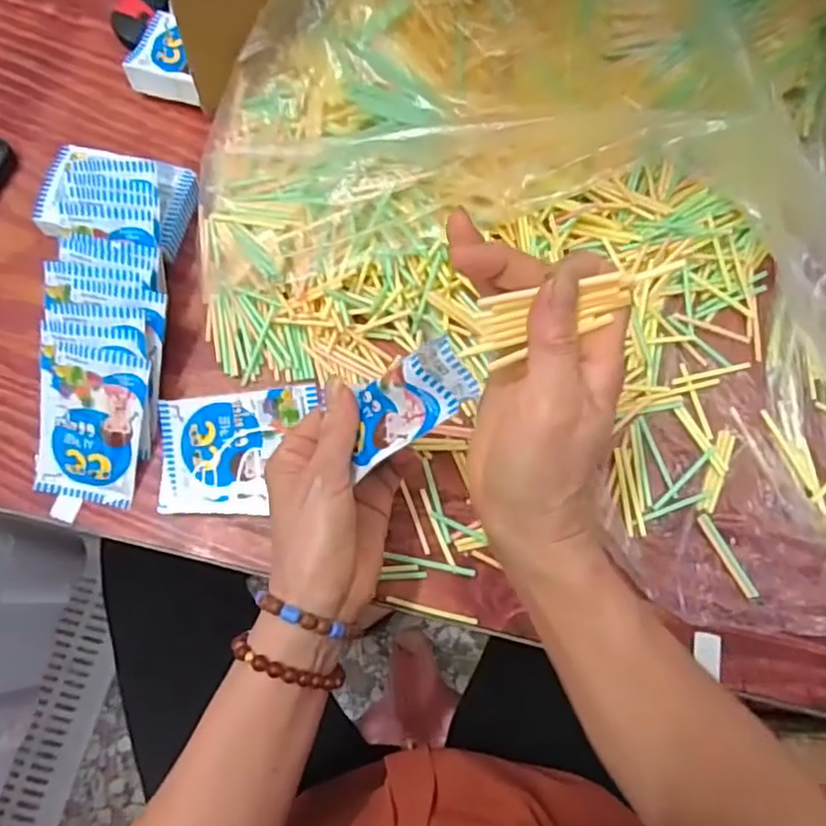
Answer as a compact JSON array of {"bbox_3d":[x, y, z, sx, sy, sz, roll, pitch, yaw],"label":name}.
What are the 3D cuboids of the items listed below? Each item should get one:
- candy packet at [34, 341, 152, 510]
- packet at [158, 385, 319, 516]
[{"bbox_3d":[-0.220,0.008,0.438,0.071,0.012,0.103,12,99,0],"label":"candy packet"},{"bbox_3d":[-0.120,0.025,0.441,0.099,0.012,0.085,1,87,-6],"label":"packet"}]

